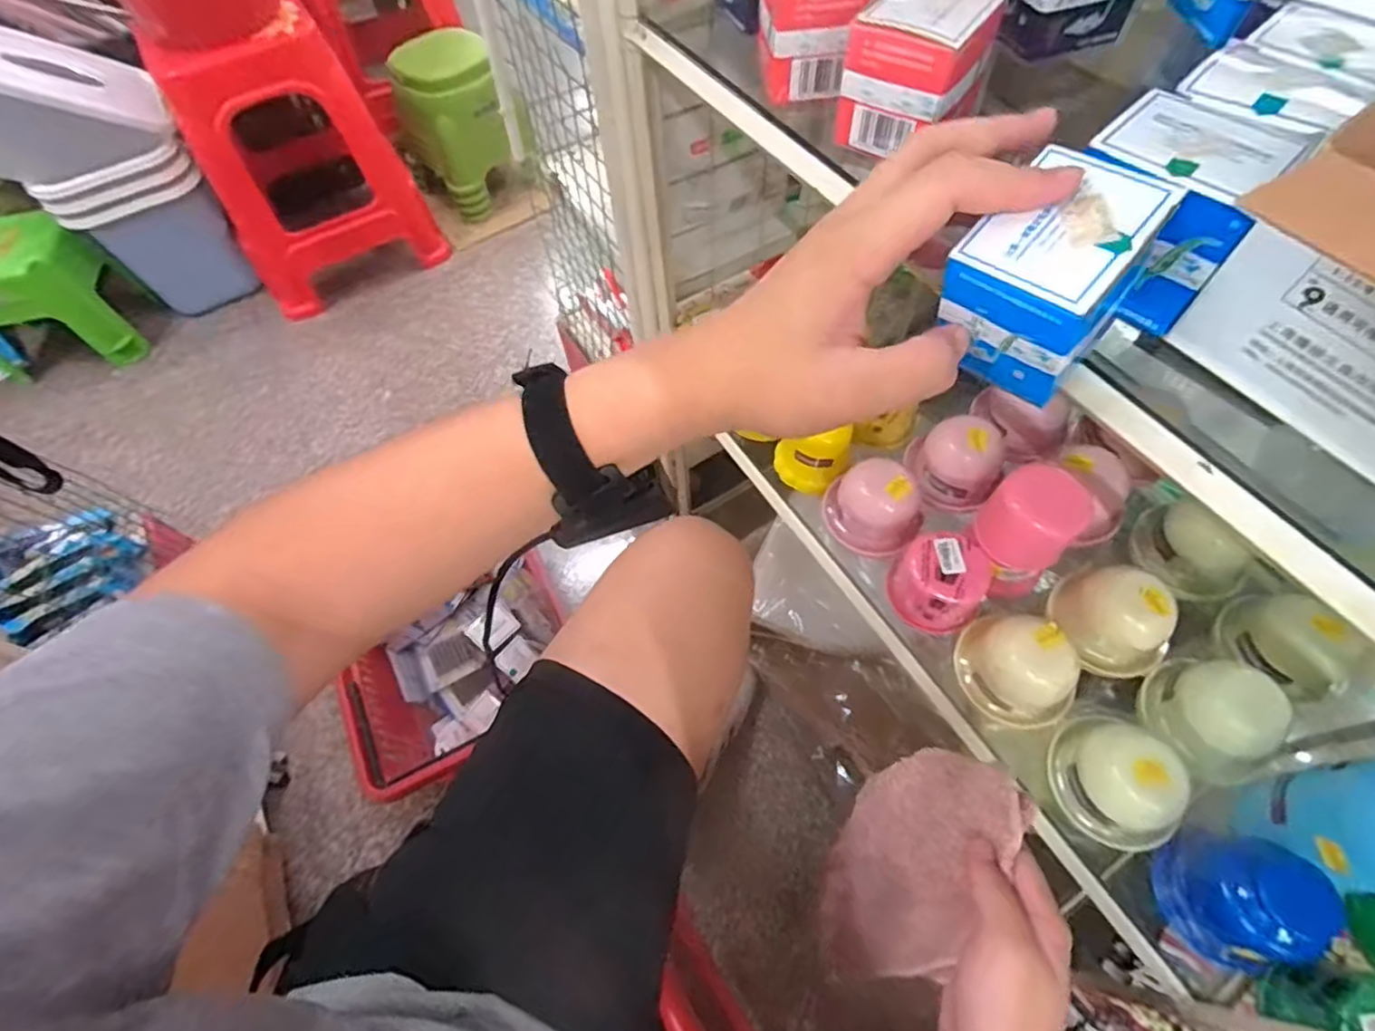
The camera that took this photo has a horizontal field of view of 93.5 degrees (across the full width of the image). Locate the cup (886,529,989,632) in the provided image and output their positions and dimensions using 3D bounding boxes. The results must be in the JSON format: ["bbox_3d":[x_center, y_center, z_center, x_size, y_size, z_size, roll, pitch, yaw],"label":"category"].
[{"bbox_3d":[0.212,0.056,0.550,0.072,0.050,0.070,-1,60,2],"label":"cup"}]

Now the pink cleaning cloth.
[{"bbox_3d":[0.150,0.254,0.471,0.069,0.228,0.147,30,66,18],"label":"pink cleaning cloth"}]

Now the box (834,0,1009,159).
[{"bbox_3d":[0.118,-0.226,0.328,0.060,0.056,0.063,29,65,18],"label":"box"}]

